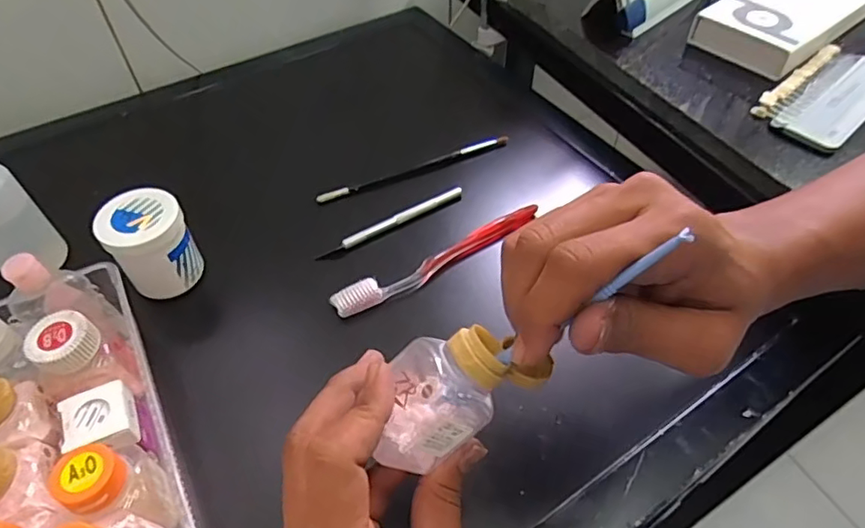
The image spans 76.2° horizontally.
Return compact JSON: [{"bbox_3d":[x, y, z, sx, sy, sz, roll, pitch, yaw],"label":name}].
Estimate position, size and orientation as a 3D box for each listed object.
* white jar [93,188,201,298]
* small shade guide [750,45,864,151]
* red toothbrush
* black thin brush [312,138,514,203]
[{"bbox_3d":[-0.206,-0.014,0.406,0.053,0.065,0.050,0,50,0],"label":"white jar"},{"bbox_3d":[0.326,-0.140,0.451,0.138,0.009,0.067,-34,58,-25],"label":"small shade guide"},{"bbox_3d":[0.008,-0.008,0.439,0.186,0.011,0.020,-25,55,-20],"label":"red toothbrush"},{"bbox_3d":[-0.015,-0.089,0.511,0.189,0.013,0.008,-21,54,-17],"label":"black thin brush"}]

